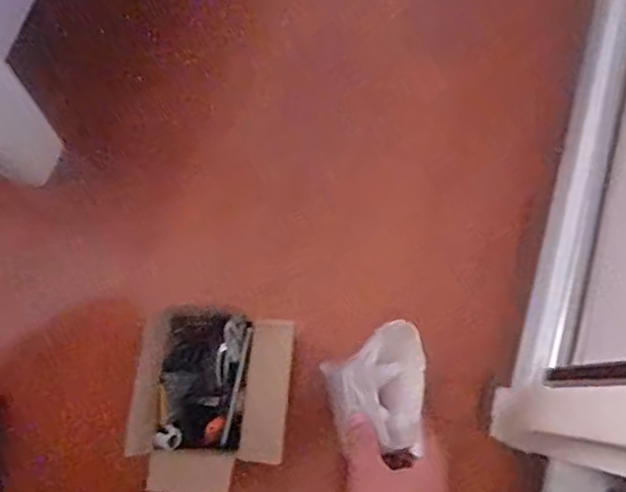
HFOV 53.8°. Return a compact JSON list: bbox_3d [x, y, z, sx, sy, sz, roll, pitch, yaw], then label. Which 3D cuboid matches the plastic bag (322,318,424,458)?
[{"bbox_3d":[0.055,0.128,0.537,0.080,0.094,0.099,-15,77,-3],"label":"plastic bag"}]

